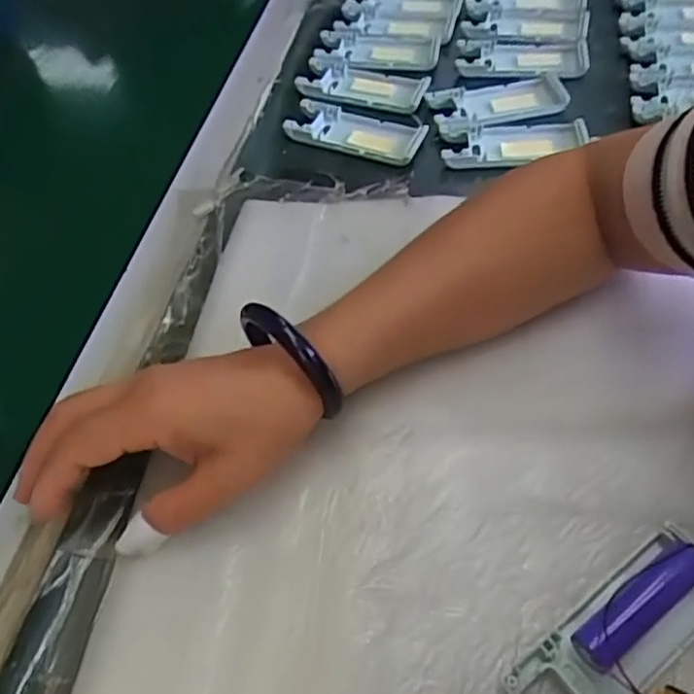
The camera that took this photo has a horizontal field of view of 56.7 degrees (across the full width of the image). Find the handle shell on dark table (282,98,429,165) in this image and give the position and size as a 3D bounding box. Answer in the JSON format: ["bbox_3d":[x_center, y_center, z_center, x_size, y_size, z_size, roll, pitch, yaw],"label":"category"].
[{"bbox_3d":[0.008,-0.166,0.486,0.104,0.011,0.043,18,58,17],"label":"handle shell on dark table"}]

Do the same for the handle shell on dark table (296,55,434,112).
[{"bbox_3d":[0.013,-0.212,0.522,0.104,0.011,0.049,12,56,14],"label":"handle shell on dark table"}]

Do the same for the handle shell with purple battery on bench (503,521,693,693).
[{"bbox_3d":[0.116,0.119,0.266,0.103,0.022,0.037,-34,58,-18],"label":"handle shell with purple battery on bench"}]

